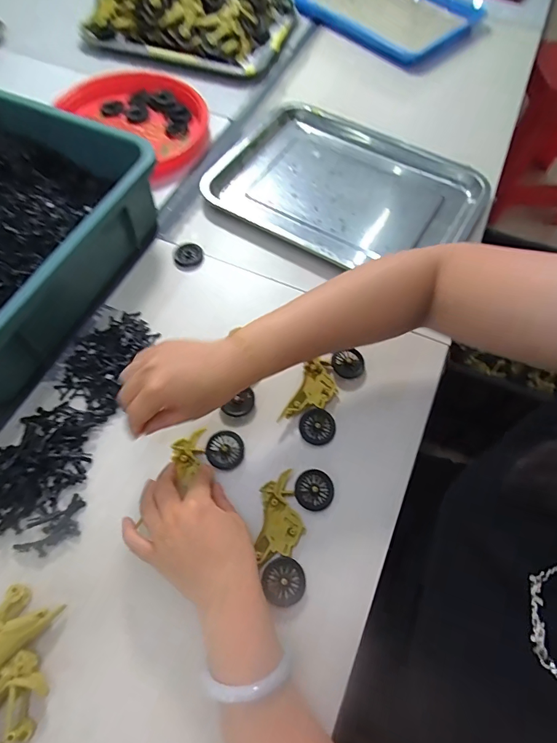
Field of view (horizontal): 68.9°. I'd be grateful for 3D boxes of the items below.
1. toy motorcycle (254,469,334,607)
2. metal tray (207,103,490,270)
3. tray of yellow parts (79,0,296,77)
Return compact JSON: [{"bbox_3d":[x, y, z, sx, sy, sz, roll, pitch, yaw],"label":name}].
[{"bbox_3d":[0.009,0.147,0.379,0.061,0.021,0.117,15,64,7],"label":"toy motorcycle"},{"bbox_3d":[0.098,-0.262,0.586,0.356,0.032,0.271,29,67,13],"label":"metal tray"},{"bbox_3d":[-0.160,-0.634,0.702,0.335,0.115,0.194,13,64,5],"label":"tray of yellow parts"}]

